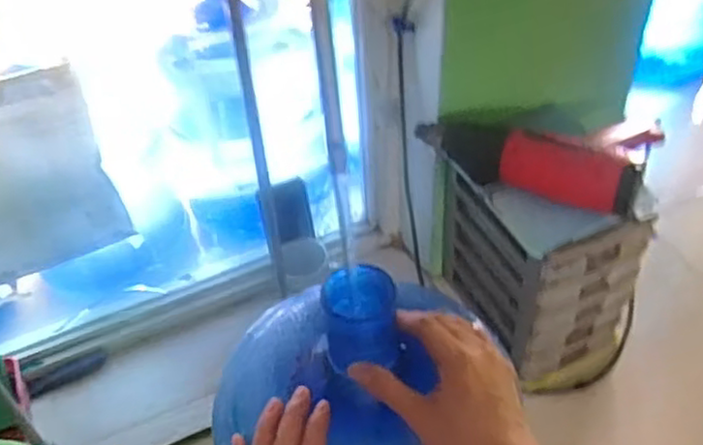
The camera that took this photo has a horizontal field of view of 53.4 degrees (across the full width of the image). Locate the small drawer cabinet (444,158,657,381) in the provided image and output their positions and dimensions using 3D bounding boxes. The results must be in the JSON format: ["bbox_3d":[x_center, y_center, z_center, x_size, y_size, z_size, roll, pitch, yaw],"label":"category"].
[{"bbox_3d":[0.252,0.030,0.942,0.180,0.291,0.228,-17,47,-13],"label":"small drawer cabinet"}]

